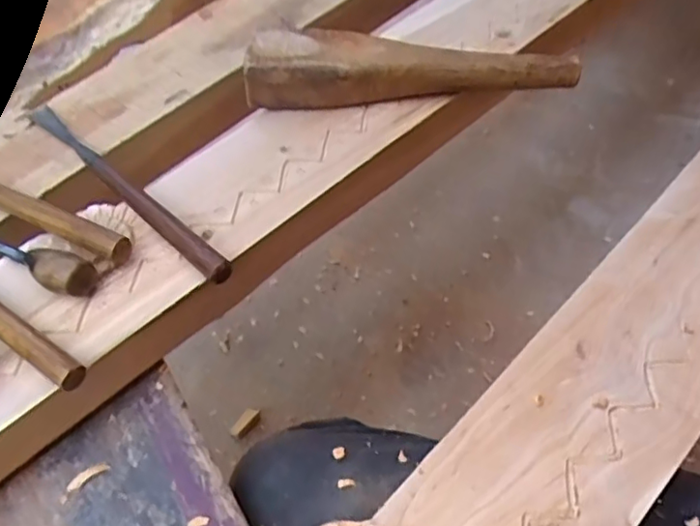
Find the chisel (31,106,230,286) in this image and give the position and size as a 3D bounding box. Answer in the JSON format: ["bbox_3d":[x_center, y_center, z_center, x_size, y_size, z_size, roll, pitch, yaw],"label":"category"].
[{"bbox_3d":[-0.173,-0.064,0.460,0.257,0.016,0.027,39,63,24],"label":"chisel"}]

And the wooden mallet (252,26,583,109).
[{"bbox_3d":[0.051,-0.167,0.513,0.271,0.051,0.054,-1,54,-2],"label":"wooden mallet"}]

